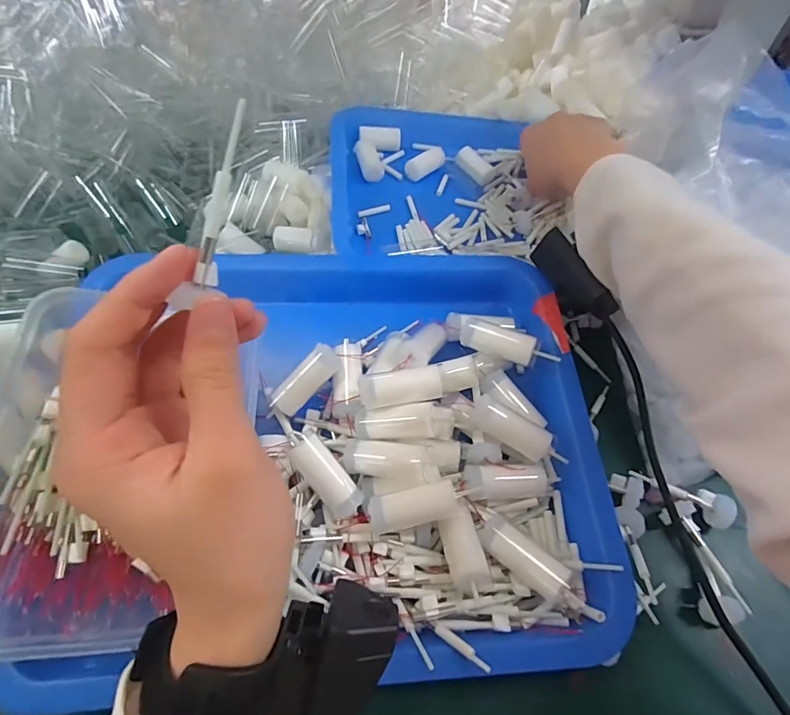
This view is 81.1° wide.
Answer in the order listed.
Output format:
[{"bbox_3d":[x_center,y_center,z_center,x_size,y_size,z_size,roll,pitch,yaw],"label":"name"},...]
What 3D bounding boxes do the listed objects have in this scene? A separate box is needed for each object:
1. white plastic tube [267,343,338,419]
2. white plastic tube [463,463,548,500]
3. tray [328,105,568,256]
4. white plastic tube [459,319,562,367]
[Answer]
[{"bbox_3d":[-0.057,0.014,0.293,0.016,0.015,0.049,41,87,23],"label":"white plastic tube"},{"bbox_3d":[0.067,0.076,0.280,0.049,0.016,0.018,1,55,-2],"label":"white plastic tube"},{"bbox_3d":[0.049,-0.168,0.430,0.218,0.040,0.186,-5,56,-5],"label":"tray"},{"bbox_3d":[0.075,-0.008,0.311,0.063,0.017,0.018,24,58,14],"label":"white plastic tube"}]

